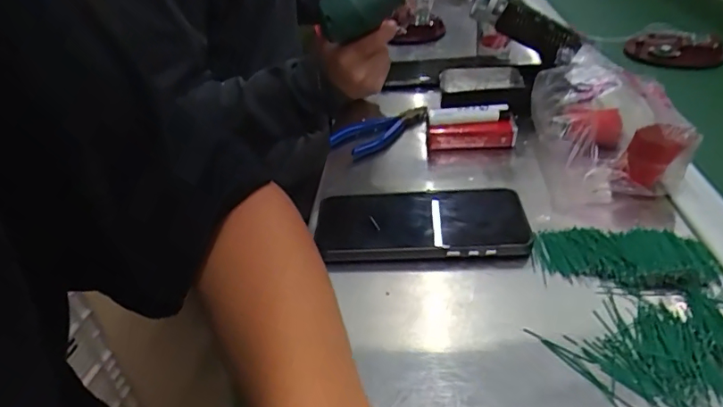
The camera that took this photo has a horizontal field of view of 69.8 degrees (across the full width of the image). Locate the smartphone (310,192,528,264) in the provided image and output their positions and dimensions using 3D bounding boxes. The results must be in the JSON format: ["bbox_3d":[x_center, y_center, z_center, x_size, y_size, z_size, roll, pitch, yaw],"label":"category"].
[{"bbox_3d":[0.047,0.016,0.414,0.162,0.015,0.083,-4,34,2],"label":"smartphone"}]

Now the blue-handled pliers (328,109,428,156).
[{"bbox_3d":[0.022,-0.081,0.558,0.112,0.011,0.052,-27,40,-29],"label":"blue-handled pliers"}]

